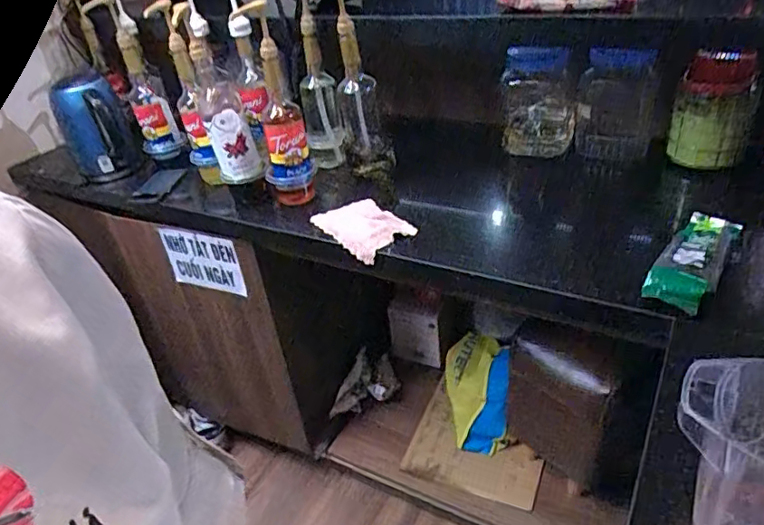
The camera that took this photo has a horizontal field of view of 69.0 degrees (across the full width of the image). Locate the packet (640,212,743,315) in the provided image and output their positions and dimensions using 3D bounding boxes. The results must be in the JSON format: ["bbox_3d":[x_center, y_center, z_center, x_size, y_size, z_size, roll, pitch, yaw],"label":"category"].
[{"bbox_3d":[0.454,-0.010,0.805,0.082,0.039,0.228,19,42,33],"label":"packet"}]

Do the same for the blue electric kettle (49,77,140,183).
[{"bbox_3d":[-0.634,-0.293,1.235,0.132,0.211,0.119,-21,36,-20],"label":"blue electric kettle"}]

